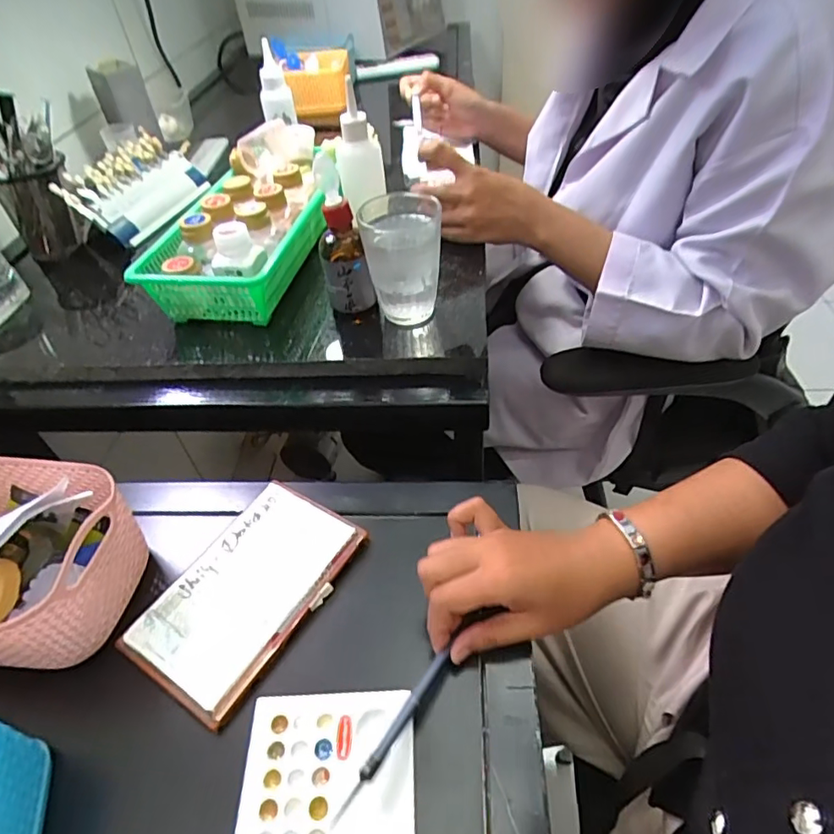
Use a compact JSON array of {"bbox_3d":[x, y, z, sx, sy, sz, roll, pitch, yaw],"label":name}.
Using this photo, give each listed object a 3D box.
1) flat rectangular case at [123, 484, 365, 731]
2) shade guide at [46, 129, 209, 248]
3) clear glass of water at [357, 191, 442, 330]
[{"bbox_3d":[-0.116,0.117,0.381,0.092,0.010,0.155,23,52,25],"label":"flat rectangular case"},{"bbox_3d":[-0.332,-0.277,0.651,0.022,0.092,0.172,-22,33,41],"label":"shade guide"},{"bbox_3d":[-0.013,-0.132,0.467,0.063,0.095,0.068,-10,45,-5],"label":"clear glass of water"}]

